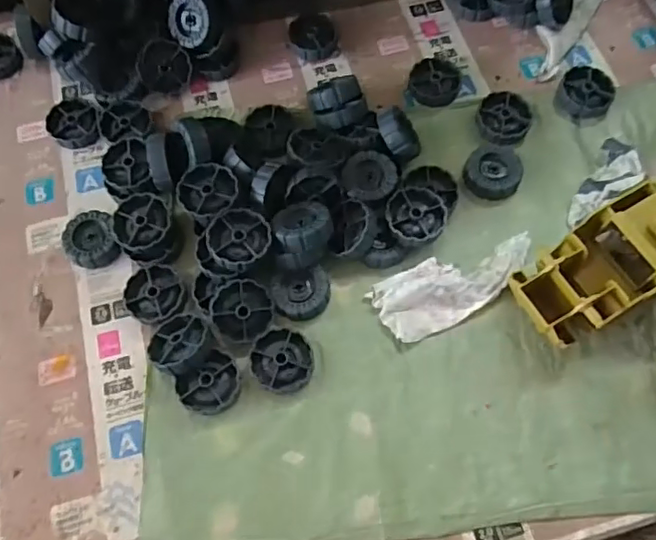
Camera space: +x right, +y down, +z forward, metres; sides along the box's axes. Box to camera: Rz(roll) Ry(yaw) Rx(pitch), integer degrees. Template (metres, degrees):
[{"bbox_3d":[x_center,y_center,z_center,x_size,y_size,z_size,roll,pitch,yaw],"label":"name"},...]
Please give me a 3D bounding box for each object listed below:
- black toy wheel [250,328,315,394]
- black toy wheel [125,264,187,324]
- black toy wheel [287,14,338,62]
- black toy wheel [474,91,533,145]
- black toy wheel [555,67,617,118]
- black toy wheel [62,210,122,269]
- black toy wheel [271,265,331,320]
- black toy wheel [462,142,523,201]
[{"bbox_3d":[-0.028,0.056,0.358,0.037,0.012,0.038,-1,67,2],"label":"black toy wheel"},{"bbox_3d":[-0.112,0.017,0.380,0.038,0.011,0.041,-1,67,2],"label":"black toy wheel"},{"bbox_3d":[-0.011,-0.181,0.455,0.038,0.017,0.033,-20,67,-6],"label":"black toy wheel"},{"bbox_3d":[0.127,-0.109,0.422,0.037,0.014,0.037,-1,67,2],"label":"black toy wheel"},{"bbox_3d":[0.190,-0.130,0.430,0.039,0.014,0.038,-1,67,2],"label":"black toy wheel"},{"bbox_3d":[-0.159,-0.022,0.393,0.035,0.018,0.037,-1,67,2],"label":"black toy wheel"},{"bbox_3d":[-0.017,0.016,0.373,0.036,0.015,0.032,-5,67,0],"label":"black toy wheel"},{"bbox_3d":[0.115,-0.070,0.406,0.038,0.011,0.041,-1,67,2],"label":"black toy wheel"}]

